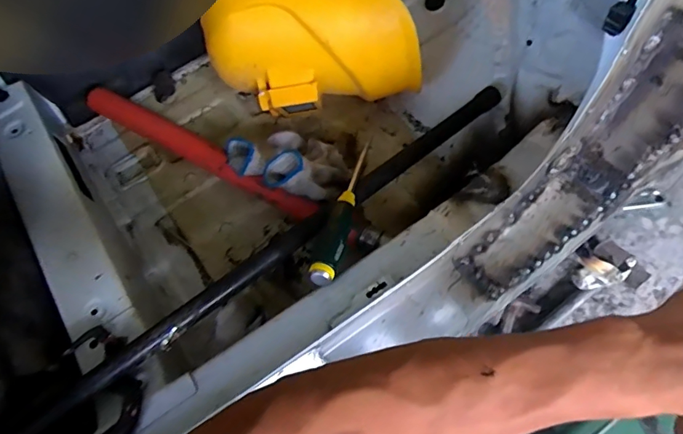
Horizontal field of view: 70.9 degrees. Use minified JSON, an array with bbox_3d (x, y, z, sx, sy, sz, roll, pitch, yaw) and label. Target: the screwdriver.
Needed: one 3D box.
[{"bbox_3d":[0.004,-0.013,0.564,0.032,0.028,0.219,10,47,10],"label":"screwdriver"}]

